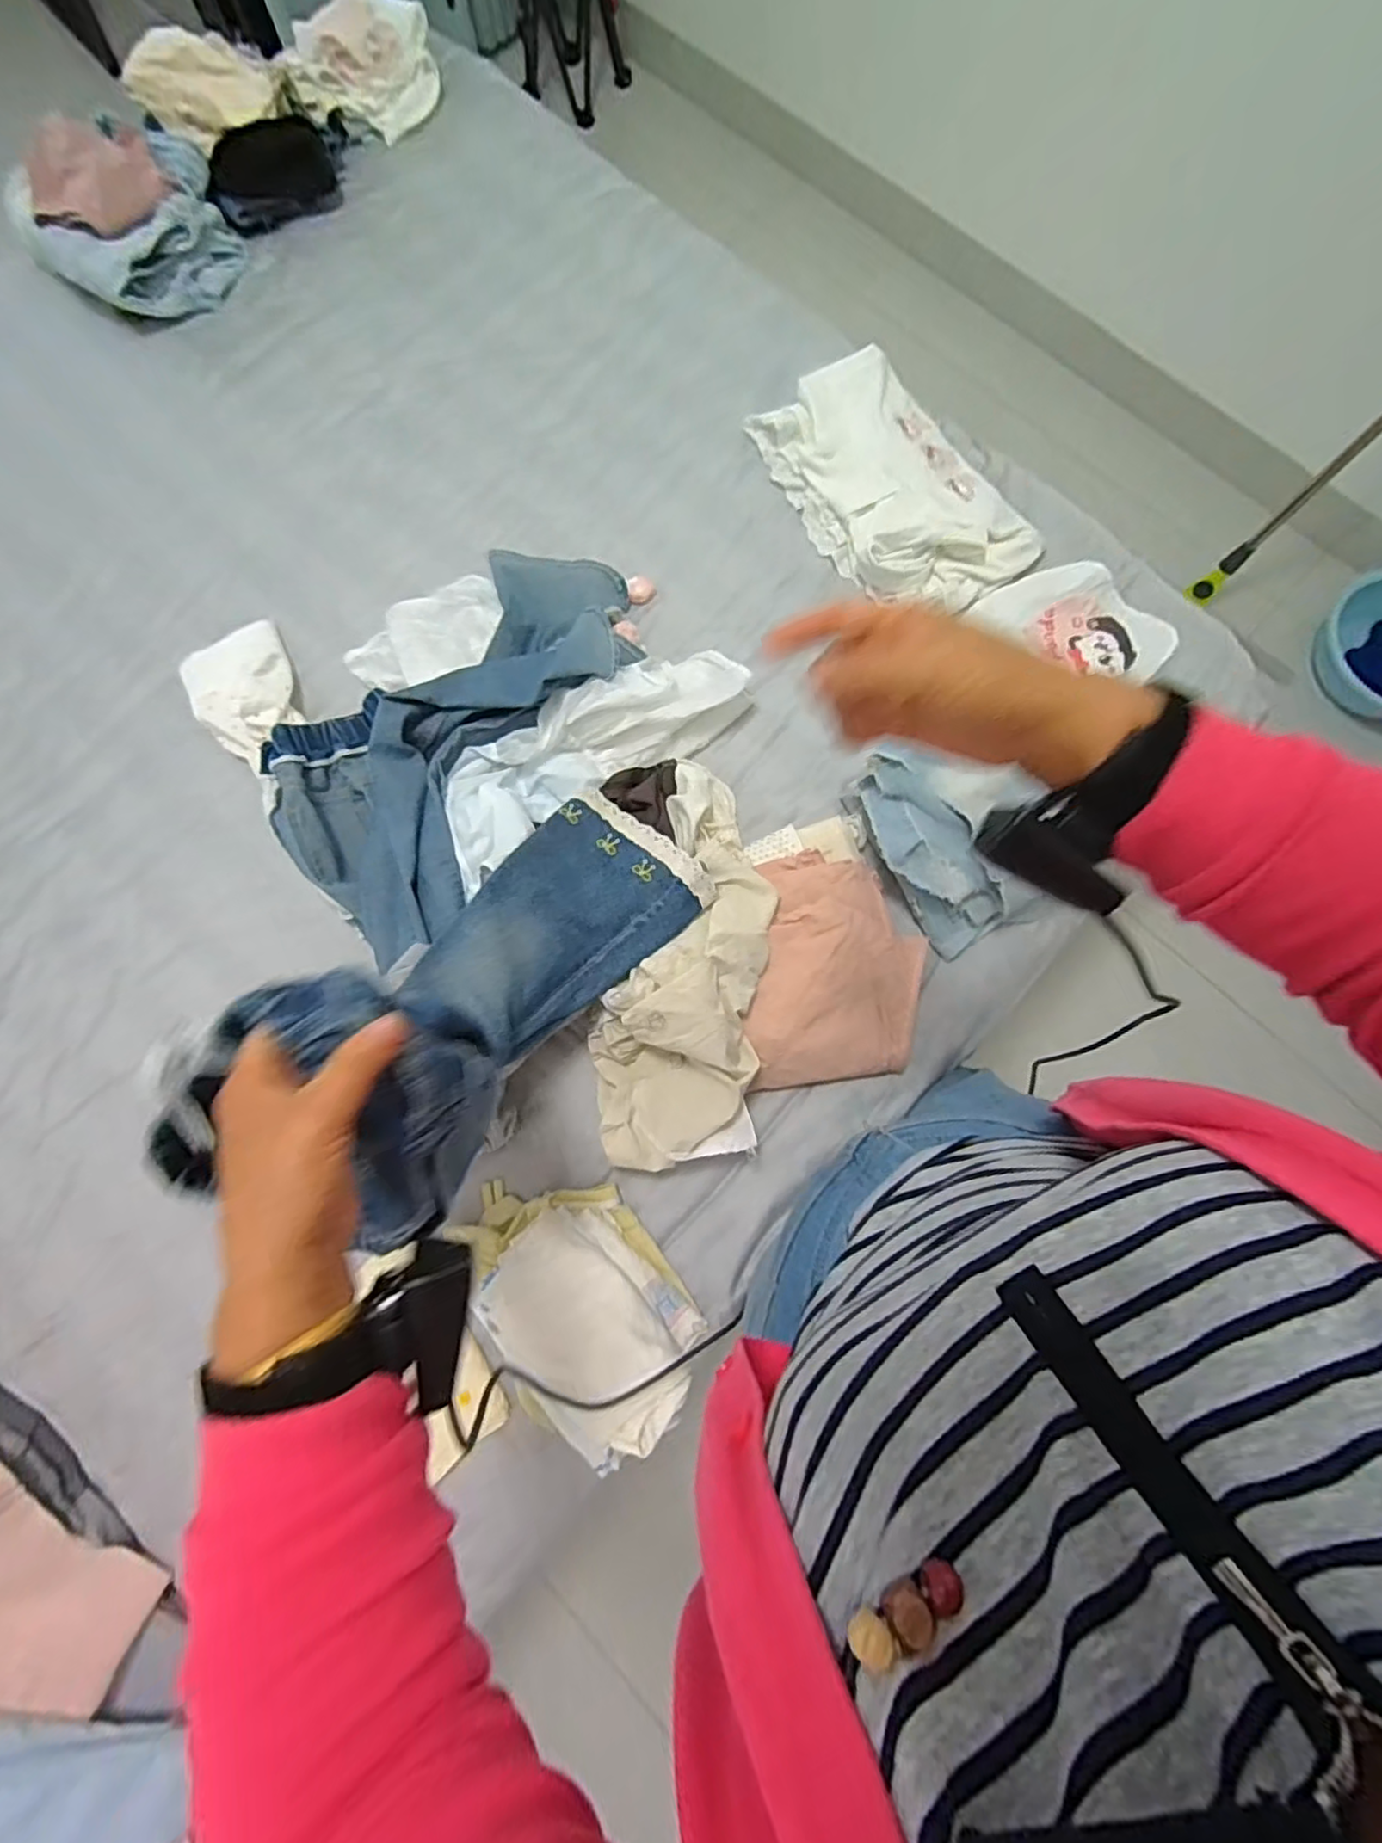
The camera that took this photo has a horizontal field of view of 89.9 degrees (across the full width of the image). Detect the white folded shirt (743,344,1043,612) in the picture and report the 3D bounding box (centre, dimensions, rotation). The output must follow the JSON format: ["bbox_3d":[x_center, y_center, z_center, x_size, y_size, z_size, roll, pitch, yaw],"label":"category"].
[{"bbox_3d":[0.258,-0.556,0.876,0.226,0.059,0.363,-29,79,-5],"label":"white folded shirt"}]

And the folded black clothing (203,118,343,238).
[{"bbox_3d":[-0.594,-1.060,0.980,0.173,0.069,0.081,-15,78,-2],"label":"folded black clothing"}]

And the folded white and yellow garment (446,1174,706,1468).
[{"bbox_3d":[-0.106,0.371,0.677,0.157,0.093,0.263,-36,79,-7],"label":"folded white and yellow garment"}]

